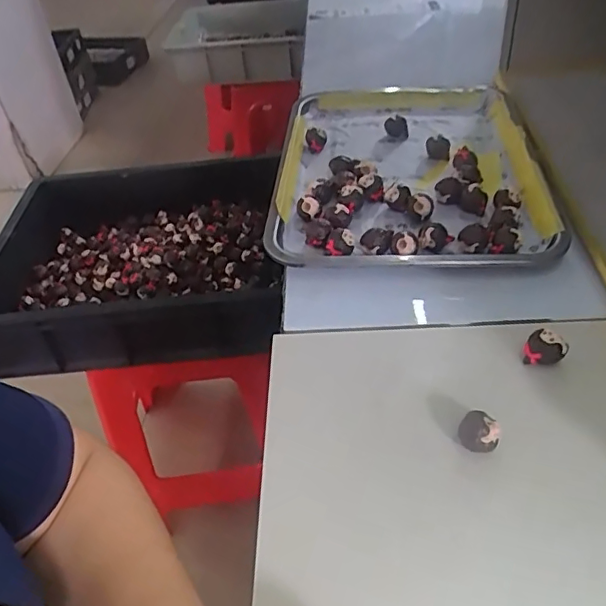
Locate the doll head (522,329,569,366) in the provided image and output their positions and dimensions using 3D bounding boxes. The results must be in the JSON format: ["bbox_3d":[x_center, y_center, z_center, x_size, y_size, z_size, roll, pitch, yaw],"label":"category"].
[{"bbox_3d":[0.170,0.035,0.393,0.026,0.026,0.019,19,48,26],"label":"doll head"}]

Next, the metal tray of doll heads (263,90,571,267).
[{"bbox_3d":[0.110,-0.164,0.607,0.255,0.030,0.382,-1,42,7],"label":"metal tray of doll heads"}]

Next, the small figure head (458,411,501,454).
[{"bbox_3d":[0.110,0.080,0.348,0.024,0.021,0.021,15,46,23],"label":"small figure head"}]

